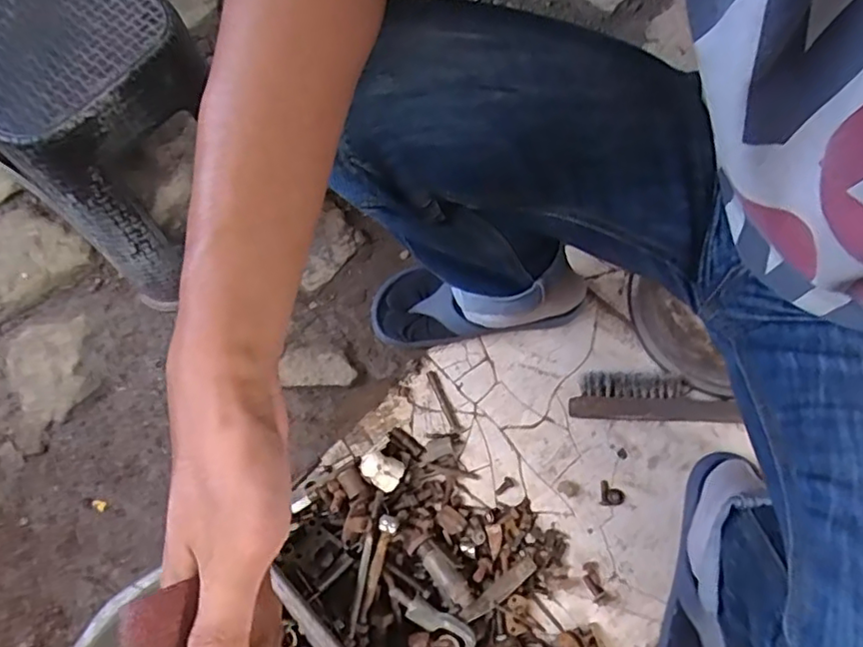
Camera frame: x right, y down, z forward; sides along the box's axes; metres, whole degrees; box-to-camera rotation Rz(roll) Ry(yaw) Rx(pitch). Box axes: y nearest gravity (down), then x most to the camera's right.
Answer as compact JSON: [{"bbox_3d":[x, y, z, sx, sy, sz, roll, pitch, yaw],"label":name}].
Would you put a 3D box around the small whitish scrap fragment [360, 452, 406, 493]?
[{"bbox_3d":[-0.054,0.165,0.664,0.045,0.047,0.036,29,77,12],"label":"small whitish scrap fragment"}]

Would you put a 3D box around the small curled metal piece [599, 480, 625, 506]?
[{"bbox_3d":[0.204,0.193,0.669,0.027,0.006,0.027,7,73,4],"label":"small curled metal piece"}]

